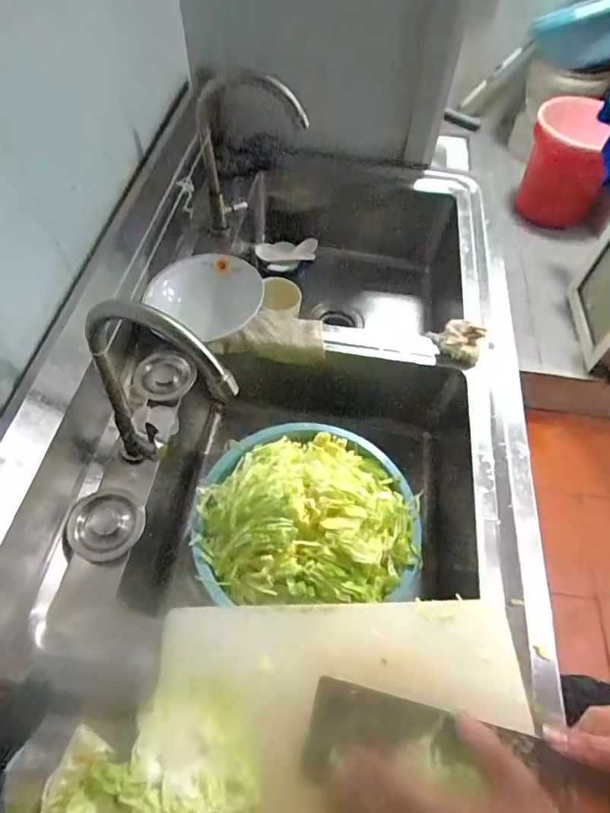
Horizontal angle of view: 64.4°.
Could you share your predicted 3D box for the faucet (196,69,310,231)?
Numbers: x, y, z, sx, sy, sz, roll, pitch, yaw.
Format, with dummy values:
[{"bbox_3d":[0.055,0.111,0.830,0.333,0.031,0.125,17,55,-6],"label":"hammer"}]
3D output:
[{"bbox_3d":[-0.082,-0.424,0.762,0.038,0.186,0.207,35,62,18],"label":"faucet"}]

